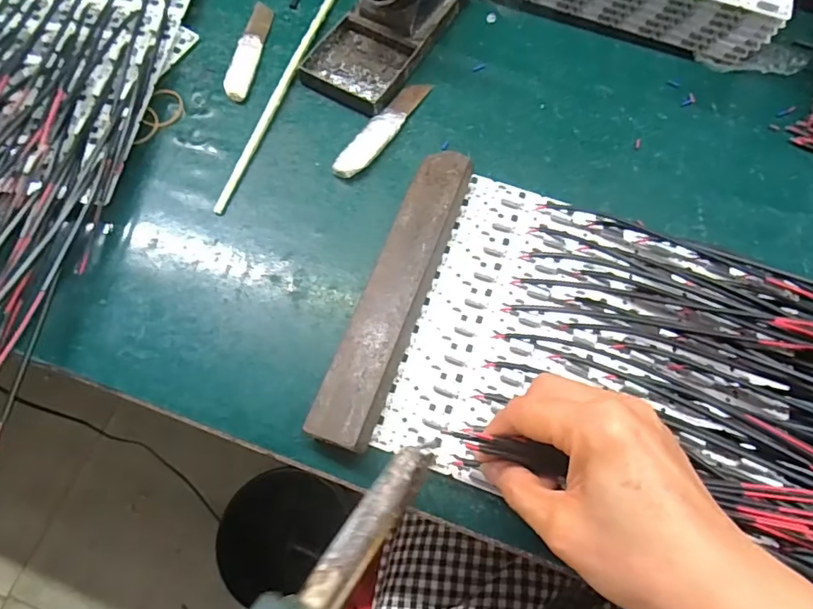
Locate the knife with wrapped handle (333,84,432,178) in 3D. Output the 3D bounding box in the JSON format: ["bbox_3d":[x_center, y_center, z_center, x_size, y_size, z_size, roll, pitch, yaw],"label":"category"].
[{"bbox_3d":[-0.016,-0.129,0.367,0.021,0.008,0.103,32,71,11],"label":"knife with wrapped handle"}]

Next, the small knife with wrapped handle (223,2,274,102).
[{"bbox_3d":[-0.124,-0.202,0.399,0.018,0.006,0.101,8,68,2],"label":"small knife with wrapped handle"}]

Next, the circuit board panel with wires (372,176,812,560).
[{"bbox_3d":[0.198,0.051,0.290,0.390,0.026,0.187,17,69,8],"label":"circuit board panel with wires"}]

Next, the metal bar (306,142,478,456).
[{"bbox_3d":[-0.006,-0.010,0.310,0.038,0.024,0.197,19,69,7],"label":"metal bar"}]

